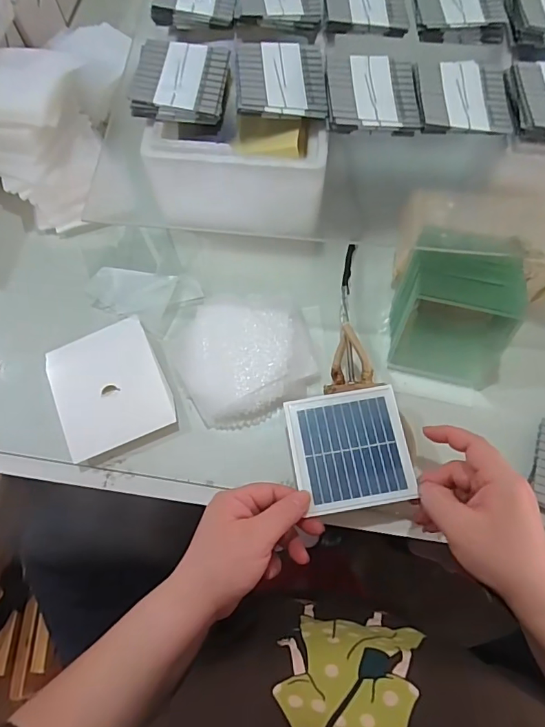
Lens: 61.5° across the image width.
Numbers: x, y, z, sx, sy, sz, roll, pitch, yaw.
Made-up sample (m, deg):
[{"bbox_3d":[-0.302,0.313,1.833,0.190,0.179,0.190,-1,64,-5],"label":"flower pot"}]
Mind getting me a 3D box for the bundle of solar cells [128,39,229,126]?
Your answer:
[{"bbox_3d":[-0.082,-0.260,0.423,0.082,0.019,0.083,5,71,2],"label":"bundle of solar cells"}]

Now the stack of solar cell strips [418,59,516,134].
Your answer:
[{"bbox_3d":[0.174,-0.248,0.414,0.083,0.008,0.096,1,71,1],"label":"stack of solar cell strips"}]

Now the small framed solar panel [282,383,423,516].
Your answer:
[{"bbox_3d":[0.064,0.070,0.381,0.093,0.006,0.095,-9,71,-2],"label":"small framed solar panel"}]

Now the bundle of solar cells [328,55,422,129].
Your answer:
[{"bbox_3d":[0.090,-0.245,0.412,0.077,0.014,0.088,-1,71,0],"label":"bundle of solar cells"}]

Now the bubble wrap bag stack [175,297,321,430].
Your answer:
[{"bbox_3d":[-0.026,-0.011,0.438,0.126,0.024,0.127,-18,72,-6],"label":"bubble wrap bag stack"}]

